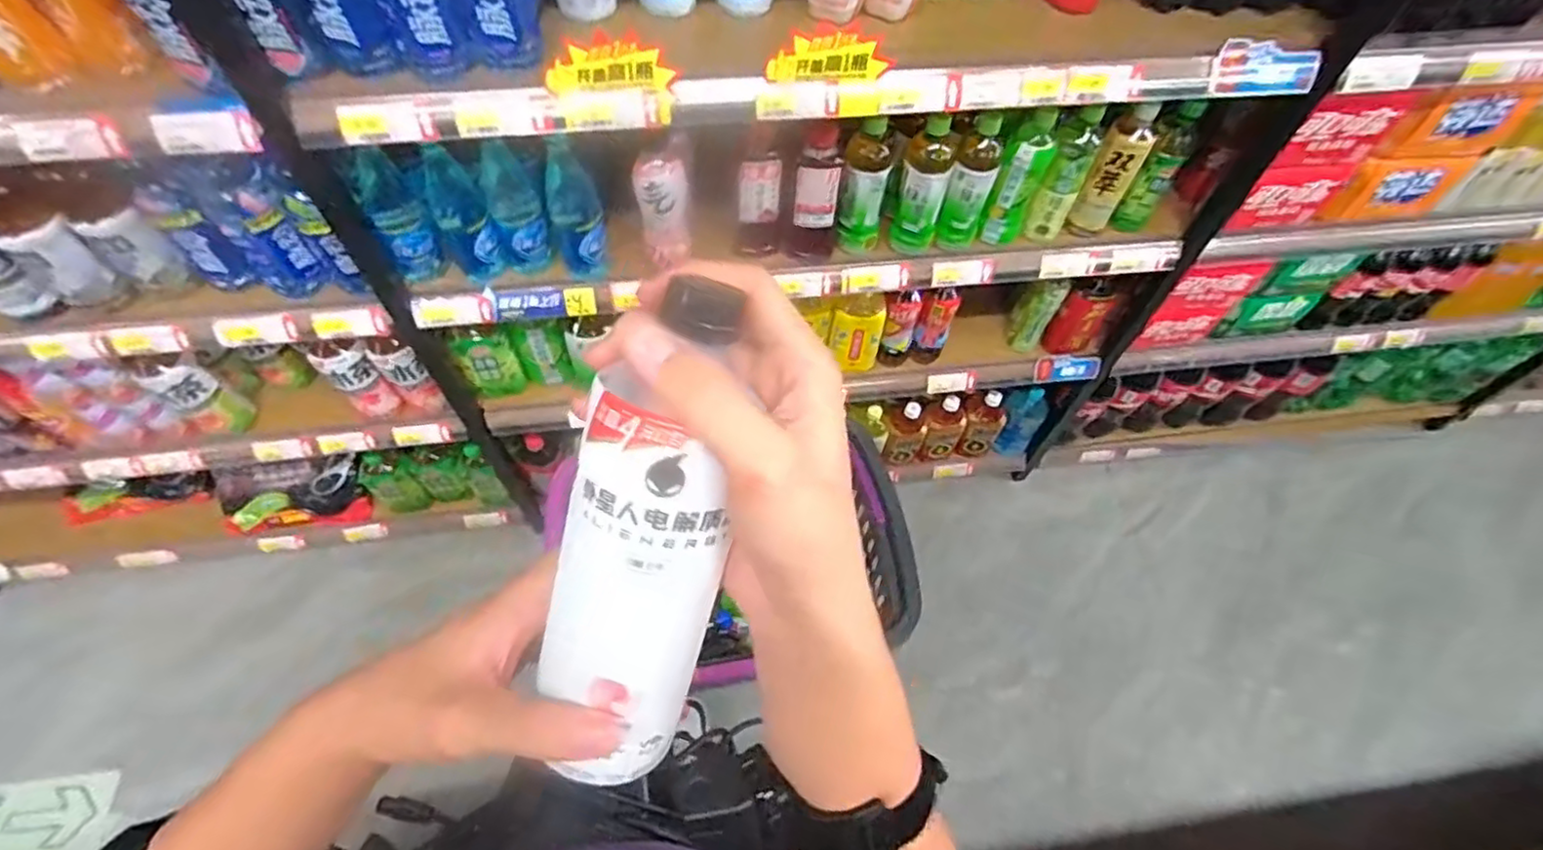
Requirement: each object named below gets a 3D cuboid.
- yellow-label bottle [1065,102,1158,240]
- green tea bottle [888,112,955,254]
[{"bbox_3d":[0.491,-0.360,0.974,0.061,0.197,0.055,32,62,16],"label":"yellow-label bottle"},{"bbox_3d":[0.211,-0.329,0.944,0.063,0.181,0.062,12,58,5],"label":"green tea bottle"}]

